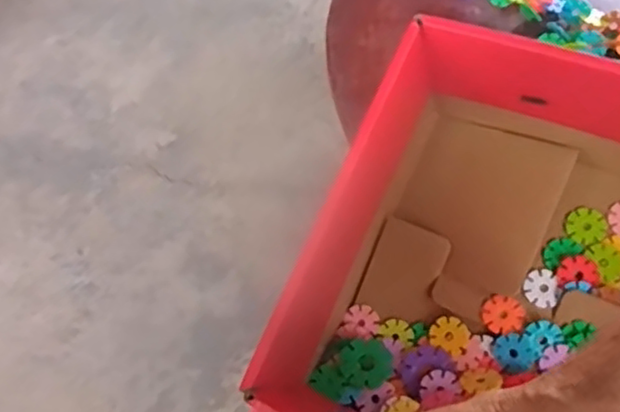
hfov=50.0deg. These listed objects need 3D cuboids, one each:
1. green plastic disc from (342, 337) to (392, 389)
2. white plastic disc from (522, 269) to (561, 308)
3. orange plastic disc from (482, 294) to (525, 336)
[{"bbox_3d":[0.046,0.129,0.544,0.040,0.006,0.041,-3,57,4],"label":"green plastic disc"},{"bbox_3d":[0.184,0.066,0.530,0.027,0.004,0.031,-5,61,18],"label":"white plastic disc"},{"bbox_3d":[0.154,0.086,0.531,0.031,0.004,0.030,-5,71,16],"label":"orange plastic disc"}]

